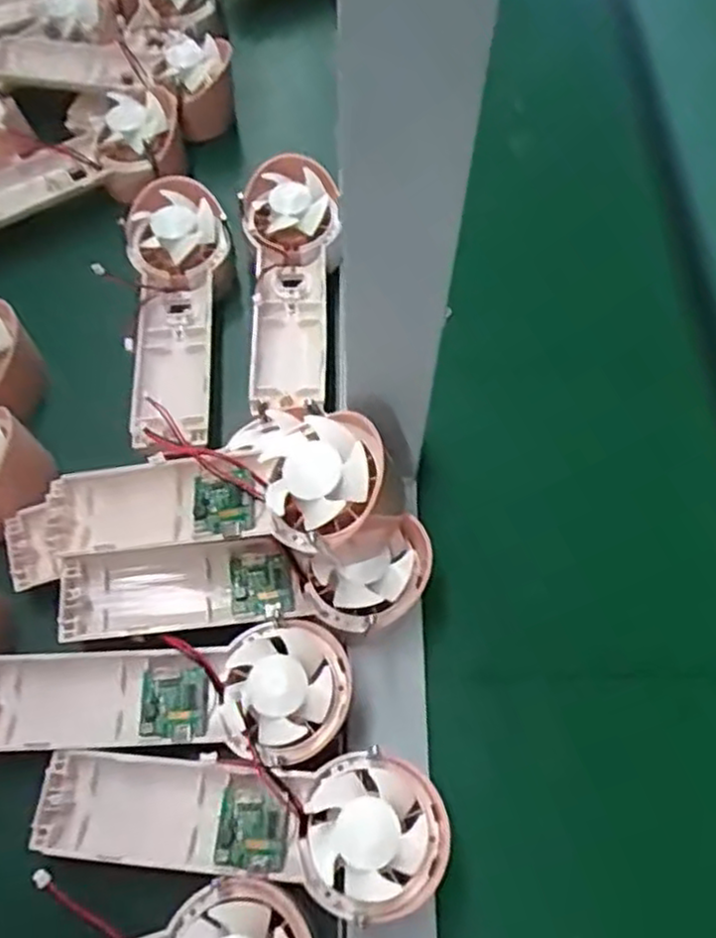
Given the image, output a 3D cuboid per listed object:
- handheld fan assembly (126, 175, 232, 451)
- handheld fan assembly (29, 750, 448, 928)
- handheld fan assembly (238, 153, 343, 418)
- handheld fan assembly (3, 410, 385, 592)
[{"bbox_3d":[-0.110,-0.090,0.423,0.061,0.038,0.173,-1,64,-1],"label":"handheld fan assembly"},{"bbox_3d":[-0.051,0.151,0.308,0.172,0.032,0.059,3,64,1],"label":"handheld fan assembly"},{"bbox_3d":[-0.038,-0.112,0.439,0.064,0.041,0.169,-6,64,-3],"label":"handheld fan assembly"},{"bbox_3d":[-0.079,0.011,0.349,0.199,0.035,0.072,-12,62,18],"label":"handheld fan assembly"}]

